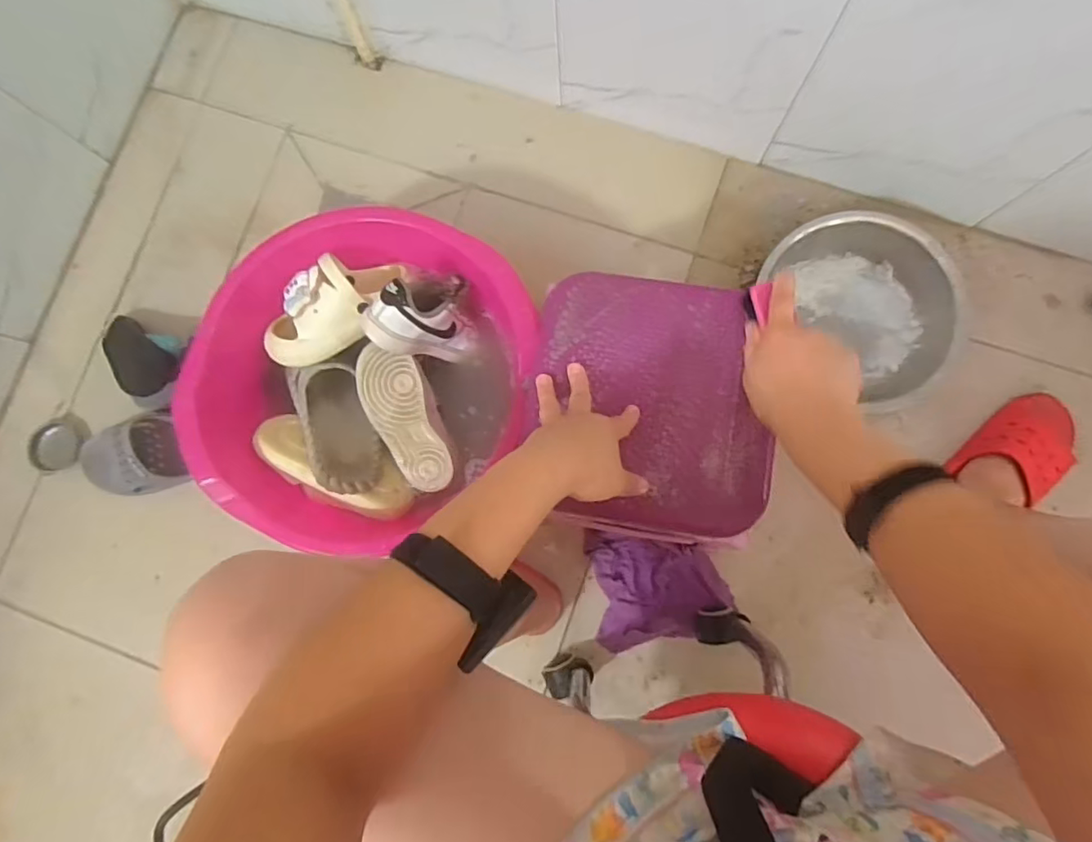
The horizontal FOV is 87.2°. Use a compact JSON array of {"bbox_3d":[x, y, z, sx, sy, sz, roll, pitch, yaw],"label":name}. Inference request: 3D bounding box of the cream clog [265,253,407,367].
[{"bbox_3d":[-0.263,-0.138,0.710,0.186,0.076,0.090,-36,83,-1],"label":"cream clog"}]

